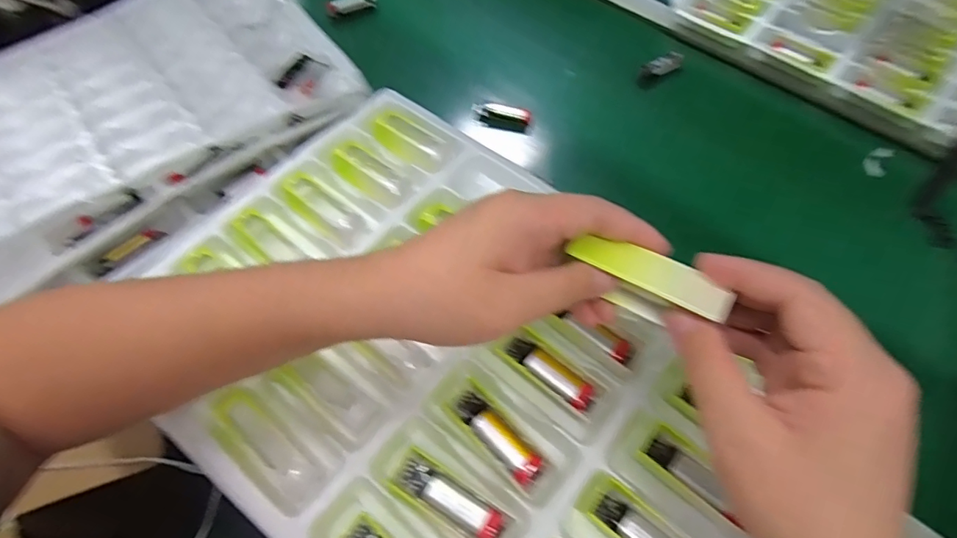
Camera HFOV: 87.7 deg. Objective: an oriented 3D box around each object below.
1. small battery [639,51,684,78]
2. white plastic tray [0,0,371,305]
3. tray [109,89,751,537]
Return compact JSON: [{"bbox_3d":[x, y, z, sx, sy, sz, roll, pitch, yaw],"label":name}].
[{"bbox_3d":[0.239,-0.265,0.647,0.053,0.018,0.027,-19,60,8],"label":"small battery"},{"bbox_3d":[-0.385,-0.178,0.528,0.452,0.035,0.336,-38,67,-20],"label":"white plastic tray"},{"bbox_3d":[-0.027,0.078,0.356,0.464,0.047,0.279,37,66,19],"label":"tray"}]

